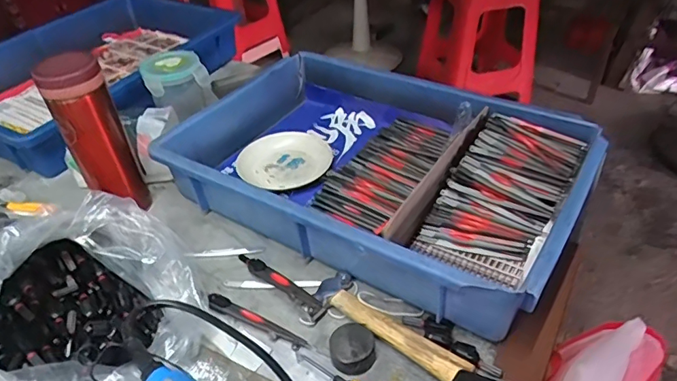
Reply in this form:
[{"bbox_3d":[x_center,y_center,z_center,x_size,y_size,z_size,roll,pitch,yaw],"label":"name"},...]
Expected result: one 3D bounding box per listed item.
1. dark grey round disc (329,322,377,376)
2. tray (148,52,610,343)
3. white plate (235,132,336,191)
[{"bbox_3d":[0.012,0.135,0.418,0.037,0.020,0.042,-4,39,0],"label":"dark grey round disc"},{"bbox_3d":[0.038,-0.033,0.570,0.443,0.085,0.294,22,45,27],"label":"tray"},{"bbox_3d":[-0.069,-0.039,0.640,0.119,0.020,0.119,2,40,6],"label":"white plate"}]

